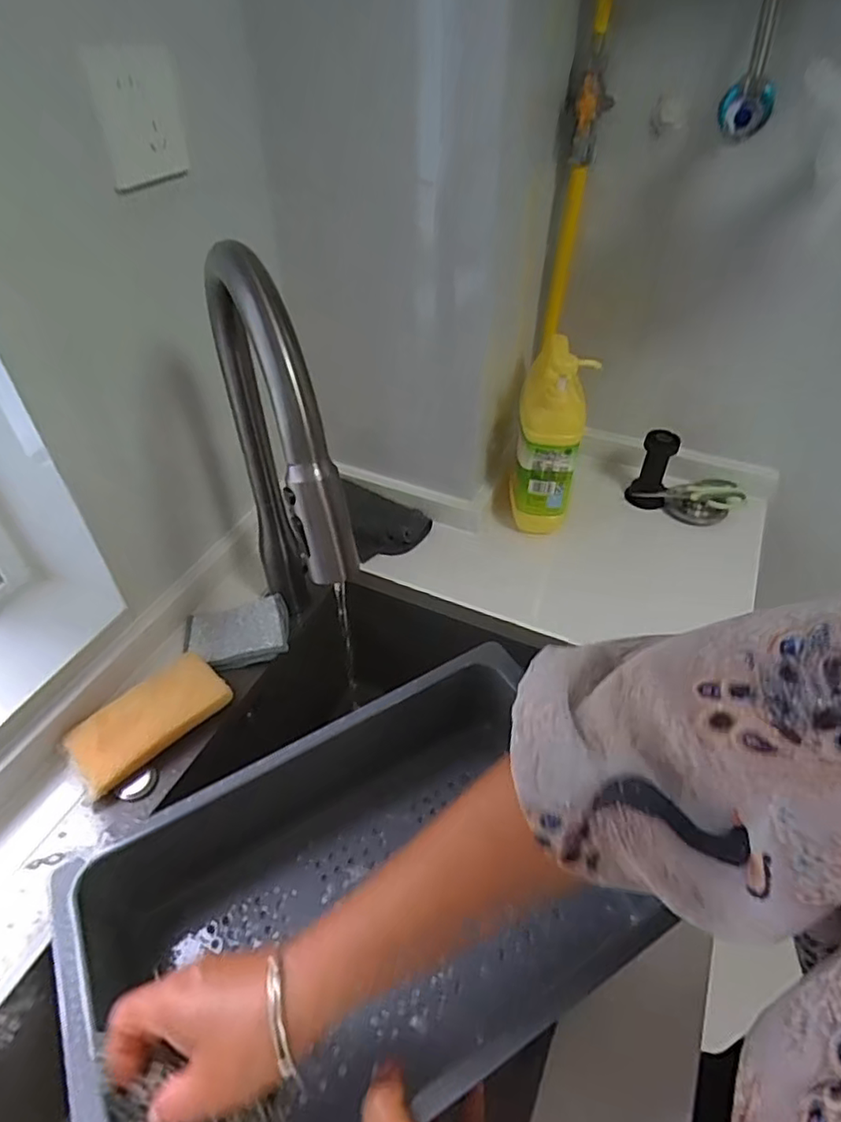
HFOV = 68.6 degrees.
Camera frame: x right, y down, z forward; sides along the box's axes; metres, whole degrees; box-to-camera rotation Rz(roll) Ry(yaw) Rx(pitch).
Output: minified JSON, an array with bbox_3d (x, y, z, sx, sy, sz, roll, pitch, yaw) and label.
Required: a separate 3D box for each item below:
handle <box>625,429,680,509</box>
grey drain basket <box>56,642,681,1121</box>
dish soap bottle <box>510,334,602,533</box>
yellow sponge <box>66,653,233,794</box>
[{"bbox_3d":[0.322,-0.125,0.852,0.049,0.106,0.039,22,49,20],"label":"handle"},{"bbox_3d":[-0.041,0.246,0.444,0.367,0.105,0.253,-21,49,-20],"label":"grey drain basket"},{"bbox_3d":[0.155,-0.147,0.760,0.074,0.235,0.064,5,45,5],"label":"dish soap bottle"},{"bbox_3d":[-0.271,0.160,0.620,0.076,0.032,0.150,35,54,30],"label":"yellow sponge"}]

